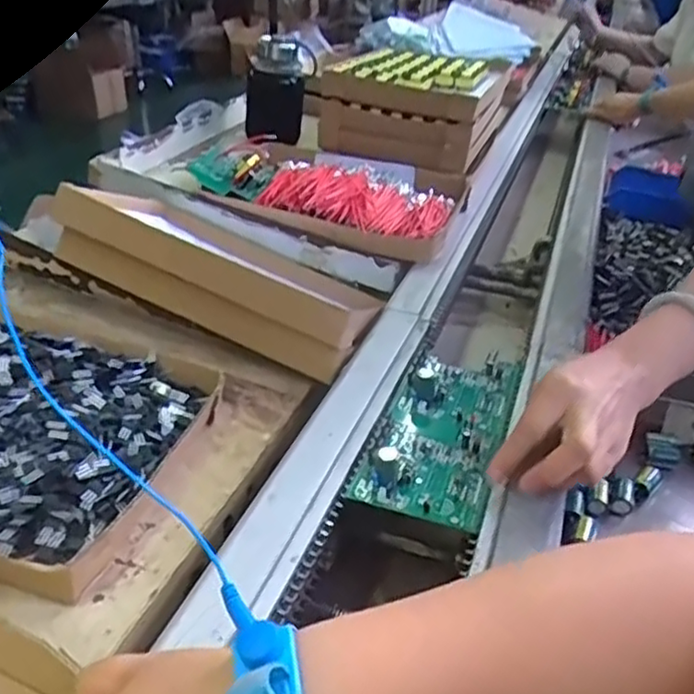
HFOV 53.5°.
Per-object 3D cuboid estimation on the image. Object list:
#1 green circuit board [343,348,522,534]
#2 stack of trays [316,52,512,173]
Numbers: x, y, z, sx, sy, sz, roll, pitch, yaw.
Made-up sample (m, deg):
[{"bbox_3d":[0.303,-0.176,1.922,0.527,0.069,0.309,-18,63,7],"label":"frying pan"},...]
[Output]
[{"bbox_3d":[0.079,0.057,0.555,0.095,0.024,0.204,10,32,17],"label":"green circuit board"},{"bbox_3d":[0.108,-0.374,1.058,0.220,0.115,0.261,10,32,18],"label":"stack of trays"}]

